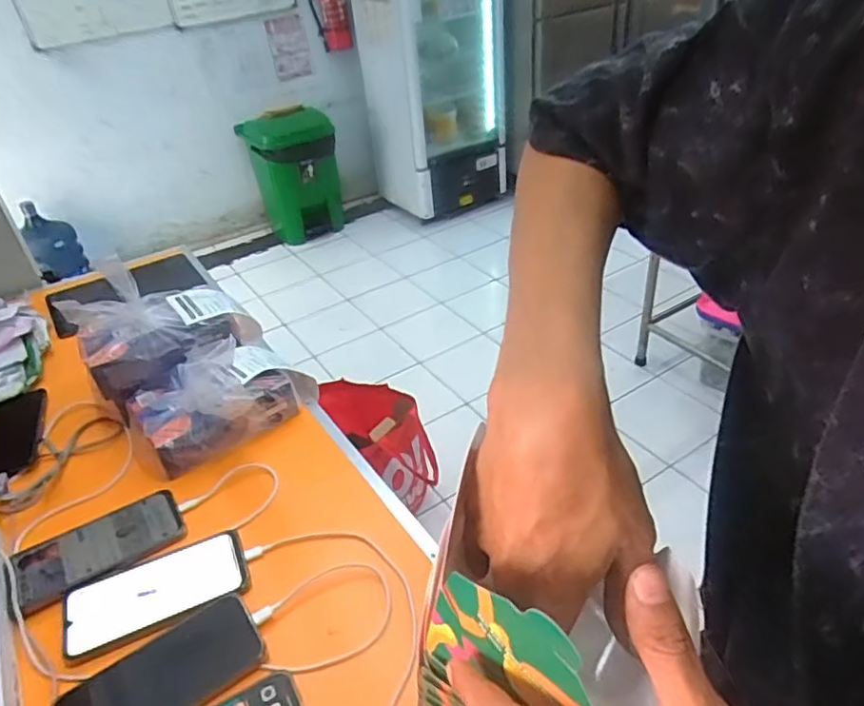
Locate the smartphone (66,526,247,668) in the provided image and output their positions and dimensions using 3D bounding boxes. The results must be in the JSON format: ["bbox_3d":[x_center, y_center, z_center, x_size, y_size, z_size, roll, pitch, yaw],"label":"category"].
[{"bbox_3d":[-0.271,0.231,0.605,0.167,0.006,0.084,-19,38,-17],"label":"smartphone"}]

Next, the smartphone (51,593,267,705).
[{"bbox_3d":[-0.235,0.284,0.535,0.167,0.011,0.083,-25,40,-25],"label":"smartphone"}]

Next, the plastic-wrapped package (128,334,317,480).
[{"bbox_3d":[-0.264,0.040,0.780,0.216,0.108,0.123,-26,40,-26],"label":"plastic-wrapped package"}]

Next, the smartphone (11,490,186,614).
[{"bbox_3d":[-0.351,0.200,0.651,0.156,0.010,0.084,-25,40,-24],"label":"smartphone"}]

